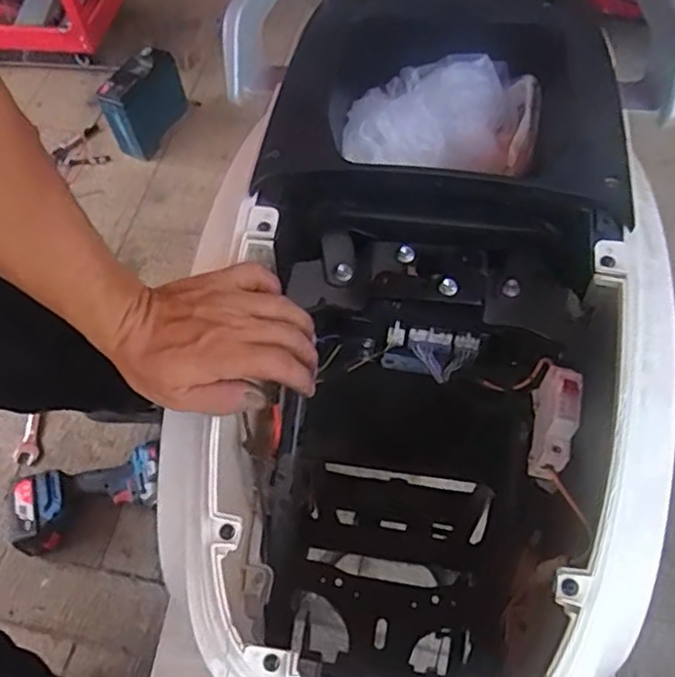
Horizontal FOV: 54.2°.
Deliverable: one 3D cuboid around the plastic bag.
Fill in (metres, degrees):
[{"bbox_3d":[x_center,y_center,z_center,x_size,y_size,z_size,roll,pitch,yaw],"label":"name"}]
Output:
[{"bbox_3d":[0.096,-0.209,0.608,0.169,0.061,0.093,3,58,4],"label":"plastic bag"}]

